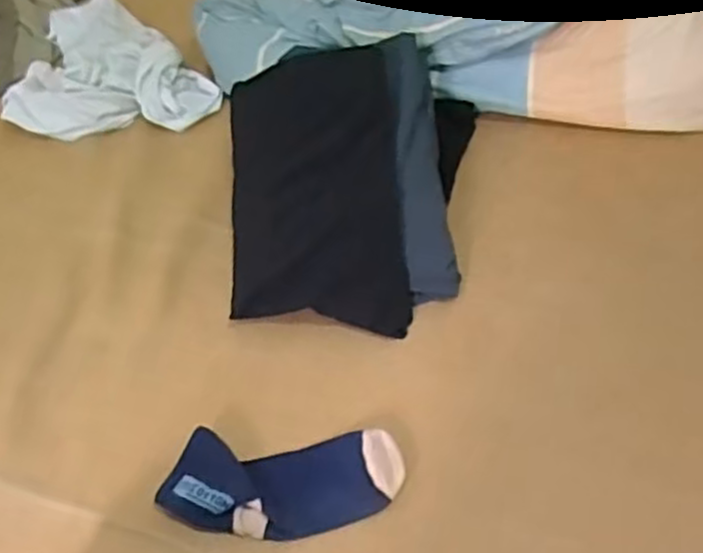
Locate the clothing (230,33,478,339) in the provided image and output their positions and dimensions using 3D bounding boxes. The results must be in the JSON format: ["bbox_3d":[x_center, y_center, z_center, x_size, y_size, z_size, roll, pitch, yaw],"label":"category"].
[{"bbox_3d":[-0.007,-0.133,0.844,0.257,0.161,0.345,3,48,9],"label":"clothing"}]

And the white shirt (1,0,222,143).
[{"bbox_3d":[-0.379,-0.306,1.104,0.260,0.068,0.333,-26,50,-17],"label":"white shirt"}]

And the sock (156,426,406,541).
[{"bbox_3d":[-0.060,0.179,0.657,0.203,0.022,0.089,-1,47,6],"label":"sock"}]

